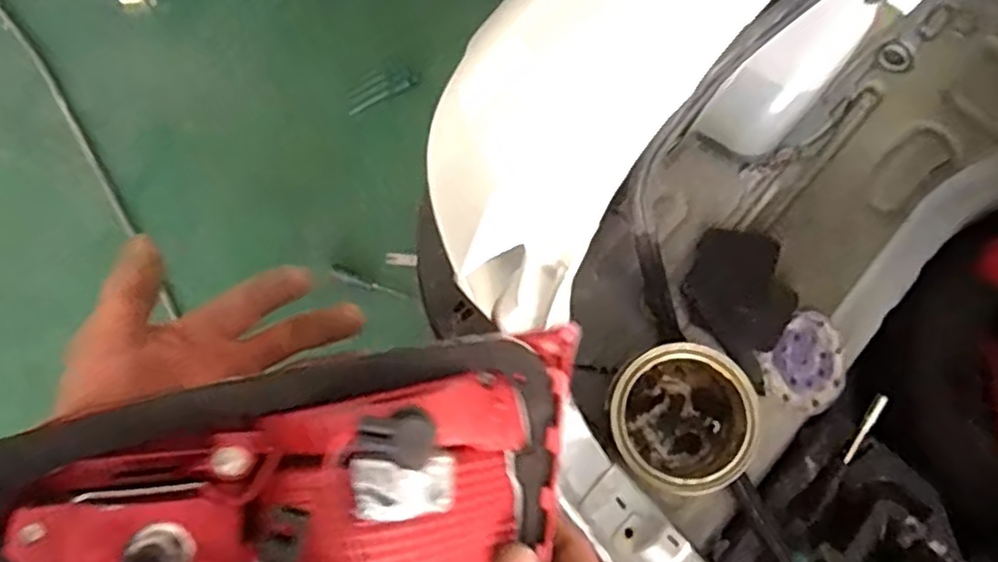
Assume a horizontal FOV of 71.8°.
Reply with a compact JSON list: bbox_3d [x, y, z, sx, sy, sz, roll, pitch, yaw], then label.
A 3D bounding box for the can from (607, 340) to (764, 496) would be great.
[{"bbox_3d":[0.212,0.171,0.843,0.172,0.189,0.164,-11,73,-4],"label":"can"}]

